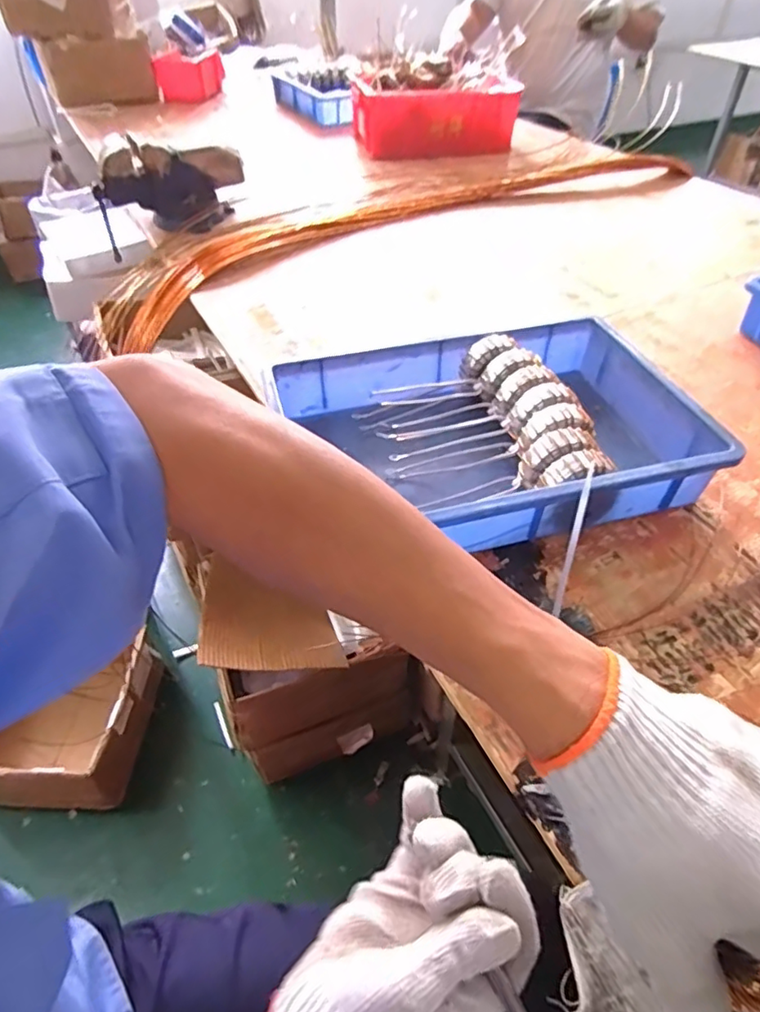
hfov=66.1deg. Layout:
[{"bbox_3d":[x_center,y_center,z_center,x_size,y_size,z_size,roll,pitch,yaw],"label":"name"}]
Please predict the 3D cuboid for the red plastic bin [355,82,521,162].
[{"bbox_3d":[0.137,-1.006,1.498,0.399,0.129,0.223,-5,47,-6],"label":"red plastic bin"}]

